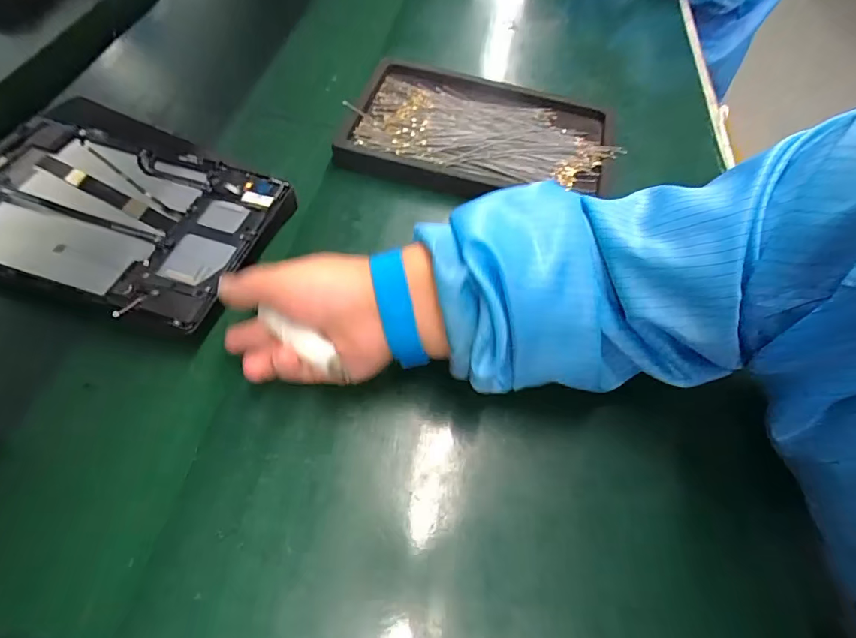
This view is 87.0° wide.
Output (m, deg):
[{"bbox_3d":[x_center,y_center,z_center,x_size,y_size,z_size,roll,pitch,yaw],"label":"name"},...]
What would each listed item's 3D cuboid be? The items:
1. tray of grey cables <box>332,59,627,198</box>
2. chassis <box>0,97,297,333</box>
[{"bbox_3d":[0.049,-0.176,0.434,0.241,0.032,0.159,14,59,3],"label":"tray of grey cables"},{"bbox_3d":[-0.243,-0.090,0.358,0.248,0.030,0.170,18,59,6],"label":"chassis"}]

